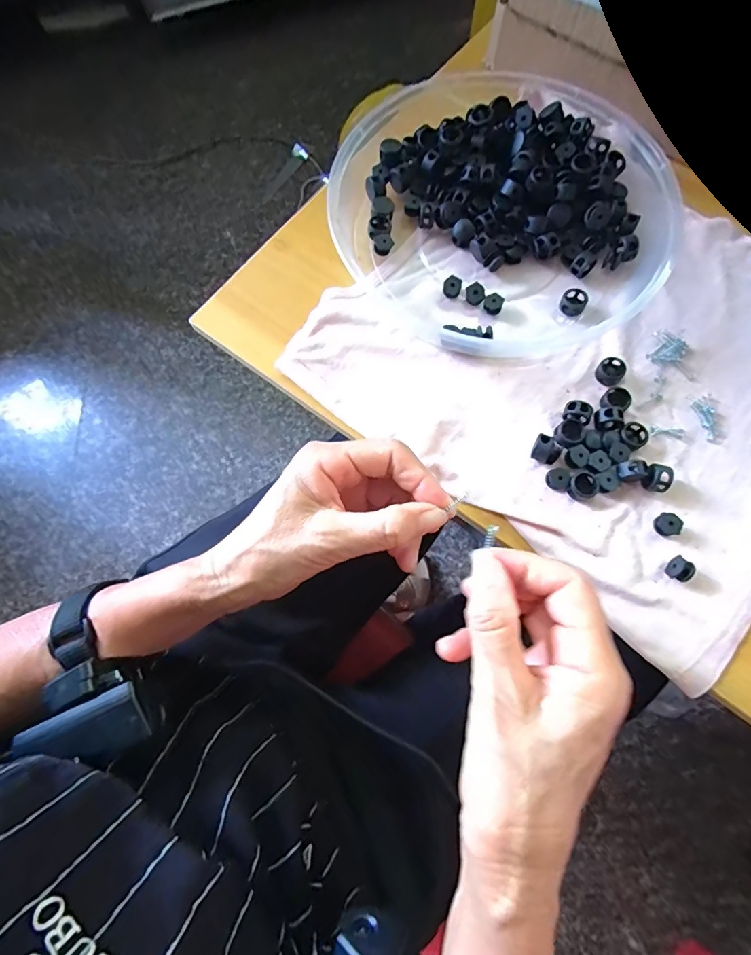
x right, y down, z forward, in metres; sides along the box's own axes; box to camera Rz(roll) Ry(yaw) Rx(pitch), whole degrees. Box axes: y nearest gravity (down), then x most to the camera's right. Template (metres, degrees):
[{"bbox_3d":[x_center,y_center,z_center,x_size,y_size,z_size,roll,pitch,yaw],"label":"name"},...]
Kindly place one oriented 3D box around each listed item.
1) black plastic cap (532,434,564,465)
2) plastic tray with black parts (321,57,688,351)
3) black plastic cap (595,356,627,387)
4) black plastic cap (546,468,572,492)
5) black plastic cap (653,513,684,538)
[{"bbox_3d":[0.107,-0.016,0.280,0.018,0.013,0.014,26,75,7],"label":"black plastic cap"},{"bbox_3d":[0.093,-0.193,0.325,0.229,0.038,0.234,37,77,10],"label":"plastic tray with black parts"},{"bbox_3d":[0.158,-0.071,0.298,0.017,0.008,0.019,27,75,7],"label":"black plastic cap"},{"bbox_3d":[0.114,0.002,0.277,0.014,0.006,0.014,0,74,0],"label":"black plastic cap"},{"bbox_3d":[0.177,0.029,0.269,0.012,0.010,0.012,0,74,0],"label":"black plastic cap"}]

